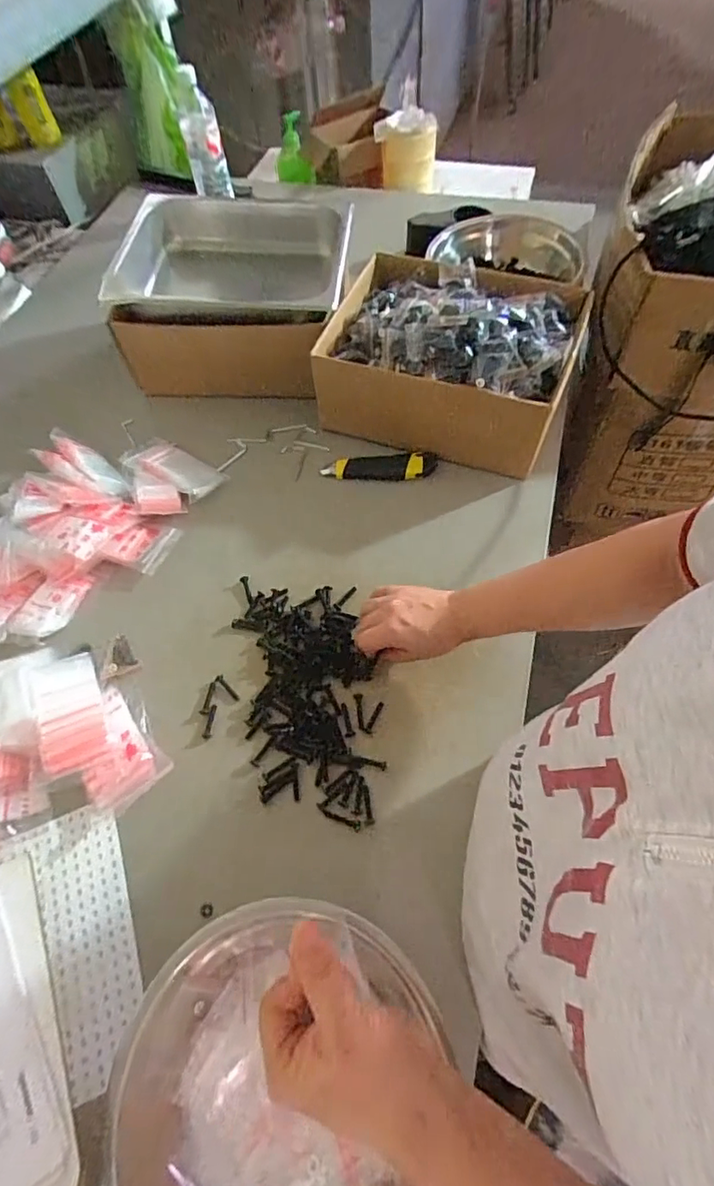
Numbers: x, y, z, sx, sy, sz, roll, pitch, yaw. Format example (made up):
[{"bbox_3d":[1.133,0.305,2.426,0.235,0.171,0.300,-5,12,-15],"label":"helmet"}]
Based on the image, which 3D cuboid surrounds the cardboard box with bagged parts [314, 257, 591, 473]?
[{"bbox_3d":[0.128,-0.329,0.734,0.311,0.164,0.257,17,64,13],"label":"cardboard box with bagged parts"}]

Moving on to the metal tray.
[{"bbox_3d":[-0.192,-0.528,0.859,0.369,0.168,0.090,-7,61,0],"label":"metal tray"}]

